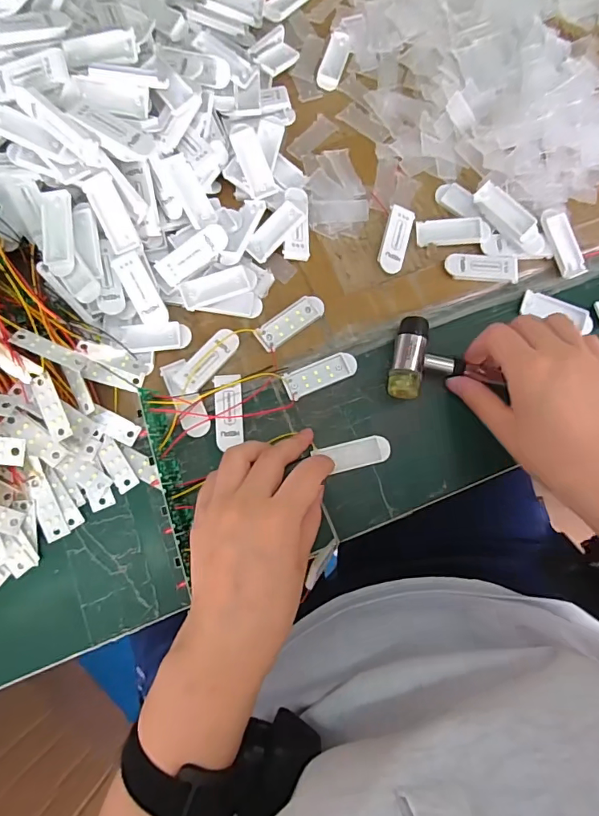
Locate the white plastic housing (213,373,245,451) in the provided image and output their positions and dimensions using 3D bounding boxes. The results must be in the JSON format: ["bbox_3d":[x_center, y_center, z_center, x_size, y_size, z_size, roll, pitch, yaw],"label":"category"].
[{"bbox_3d":[-0.052,0.002,0.333,0.021,0.007,0.054,-5,78,-2],"label":"white plastic housing"}]

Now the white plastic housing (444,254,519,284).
[{"bbox_3d":[0.146,-0.112,0.359,0.057,0.007,0.021,4,78,0],"label":"white plastic housing"}]

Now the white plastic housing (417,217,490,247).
[{"bbox_3d":[0.125,-0.145,0.367,0.056,0.004,0.024,-5,81,7],"label":"white plastic housing"}]

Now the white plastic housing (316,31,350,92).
[{"bbox_3d":[0.031,-0.308,0.397,0.019,0.004,0.057,17,78,3],"label":"white plastic housing"}]

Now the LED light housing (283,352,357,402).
[{"bbox_3d":[0.017,-0.025,0.343,0.057,0.004,0.021,-21,79,-6],"label":"LED light housing"}]

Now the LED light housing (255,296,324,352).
[{"bbox_3d":[-0.006,-0.067,0.346,0.056,0.006,0.020,-36,81,-8],"label":"LED light housing"}]

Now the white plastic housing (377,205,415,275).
[{"bbox_3d":[0.078,-0.136,0.362,0.021,0.008,0.055,16,78,2],"label":"white plastic housing"}]

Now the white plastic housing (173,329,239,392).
[{"bbox_3d":[-0.069,-0.038,0.335,0.021,0.008,0.054,39,80,7],"label":"white plastic housing"}]

